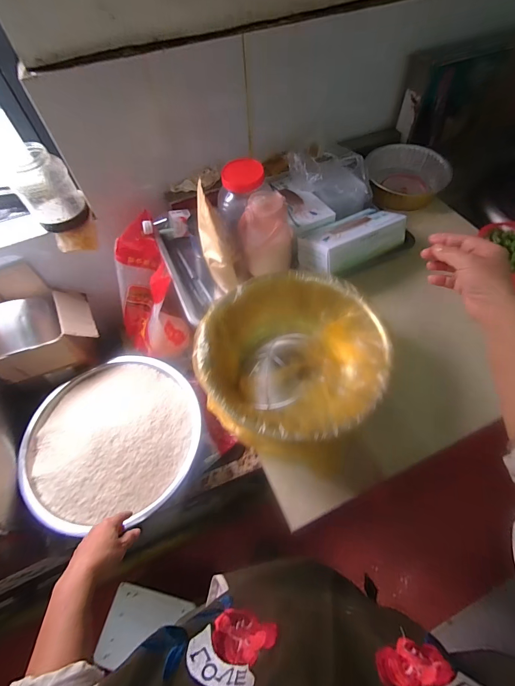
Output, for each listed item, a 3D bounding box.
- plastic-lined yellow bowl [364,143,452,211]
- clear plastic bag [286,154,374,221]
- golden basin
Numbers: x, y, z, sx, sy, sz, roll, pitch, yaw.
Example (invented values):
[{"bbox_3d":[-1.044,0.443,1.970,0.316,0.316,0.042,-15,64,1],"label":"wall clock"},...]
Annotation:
[{"bbox_3d":[0.431,-0.477,0.894,0.231,0.079,0.230,5,58,6],"label":"plastic-lined yellow bowl"},{"bbox_3d":[0.188,-0.402,0.782,0.168,0.104,0.172,-34,62,-17],"label":"clear plastic bag"},{"bbox_3d":[0.065,0.033,0.595,0.321,0.130,0.321,-1,58,2],"label":"golden basin"}]

